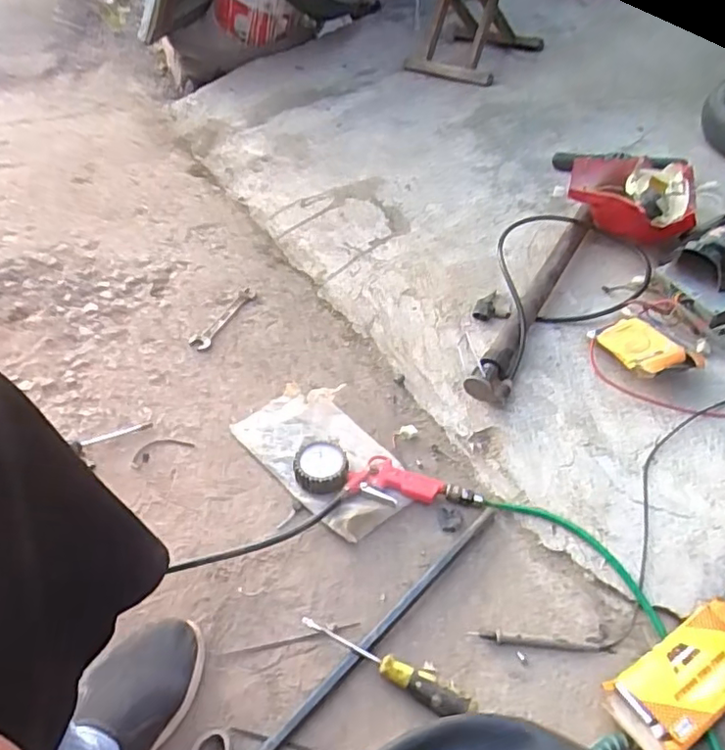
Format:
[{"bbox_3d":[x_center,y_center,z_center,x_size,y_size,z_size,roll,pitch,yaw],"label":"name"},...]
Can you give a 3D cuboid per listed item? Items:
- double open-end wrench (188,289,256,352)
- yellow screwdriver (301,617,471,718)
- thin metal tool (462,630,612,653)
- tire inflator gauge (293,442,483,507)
[{"bbox_3d":[-0.248,-0.104,1.073,0.033,0.009,0.184,15,40,12],"label":"double open-end wrench"},{"bbox_3d":[0.022,0.307,0.634,0.186,0.032,0.030,24,48,24],"label":"yellow screwdriver"},{"bbox_3d":[0.198,0.296,0.660,0.158,0.009,0.012,3,43,3],"label":"thin metal tool"},{"bbox_3d":[0.033,0.139,0.802,0.243,0.034,0.072,5,43,5],"label":"tire inflator gauge"}]

